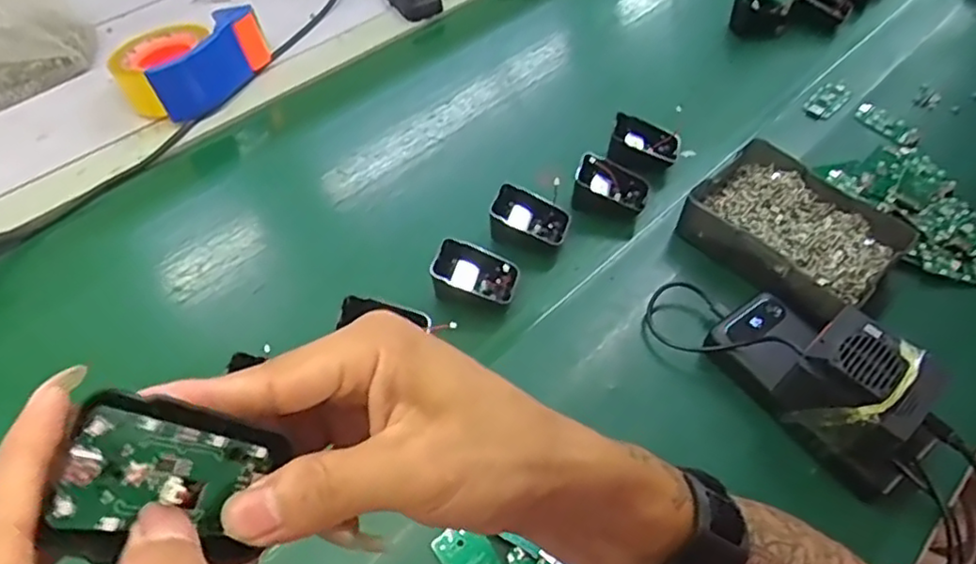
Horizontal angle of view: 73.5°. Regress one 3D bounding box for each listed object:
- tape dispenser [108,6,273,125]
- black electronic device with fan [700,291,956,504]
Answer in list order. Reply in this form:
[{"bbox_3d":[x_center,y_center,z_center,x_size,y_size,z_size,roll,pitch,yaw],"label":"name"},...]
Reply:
[{"bbox_3d":[-0.324,-0.236,0.703,0.109,0.070,0.139,24,56,18],"label":"tape dispenser"},{"bbox_3d":[0.238,0.064,0.459,0.073,0.085,0.152,-33,59,-23],"label":"black electronic device with fan"}]

